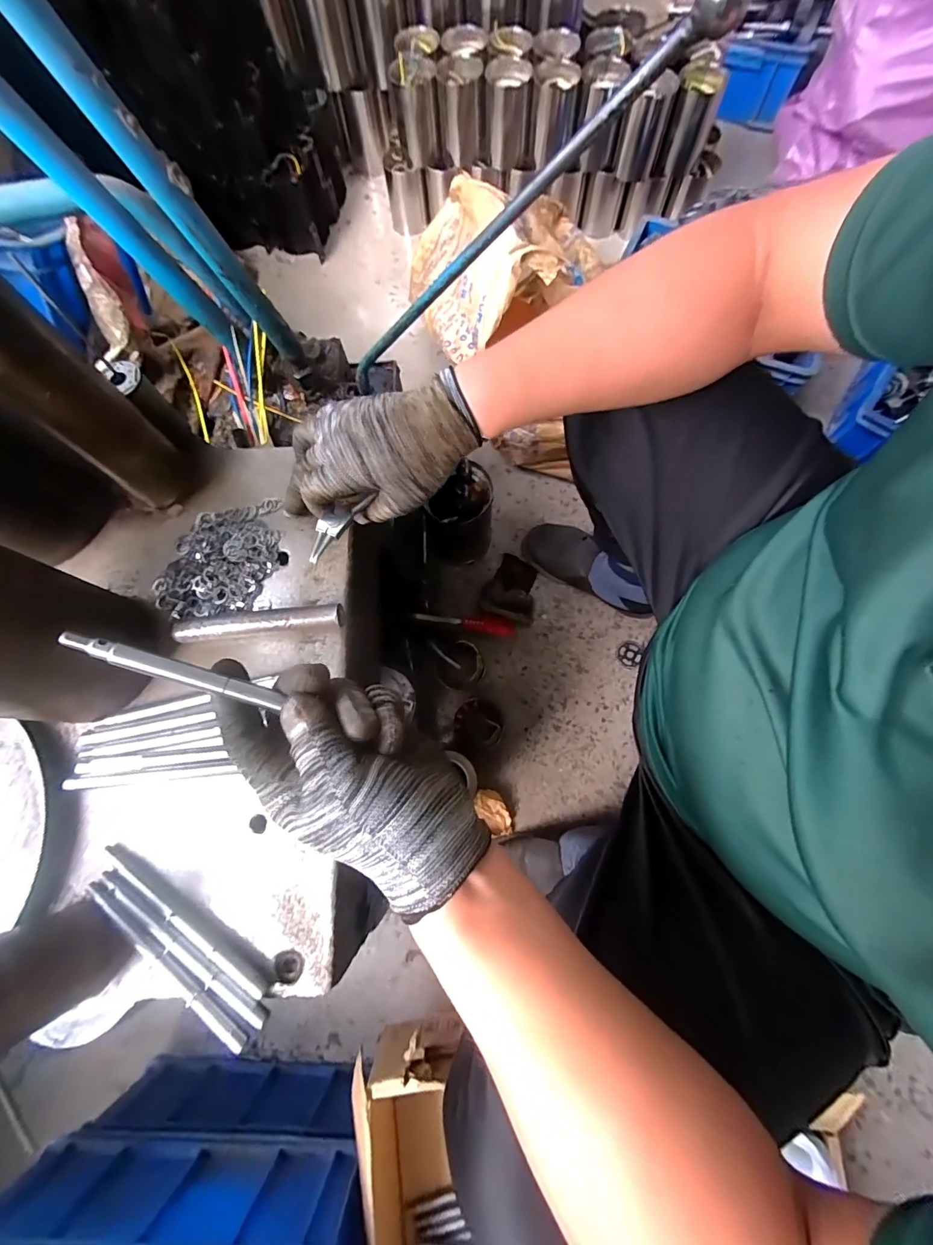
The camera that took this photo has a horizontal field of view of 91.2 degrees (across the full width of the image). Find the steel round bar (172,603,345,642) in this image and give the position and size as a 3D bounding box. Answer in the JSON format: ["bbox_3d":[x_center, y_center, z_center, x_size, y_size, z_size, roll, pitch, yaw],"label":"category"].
[{"bbox_3d":[-0.177,0.000,0.394,0.140,0.019,0.022,-5,75,1],"label":"steel round bar"}]

